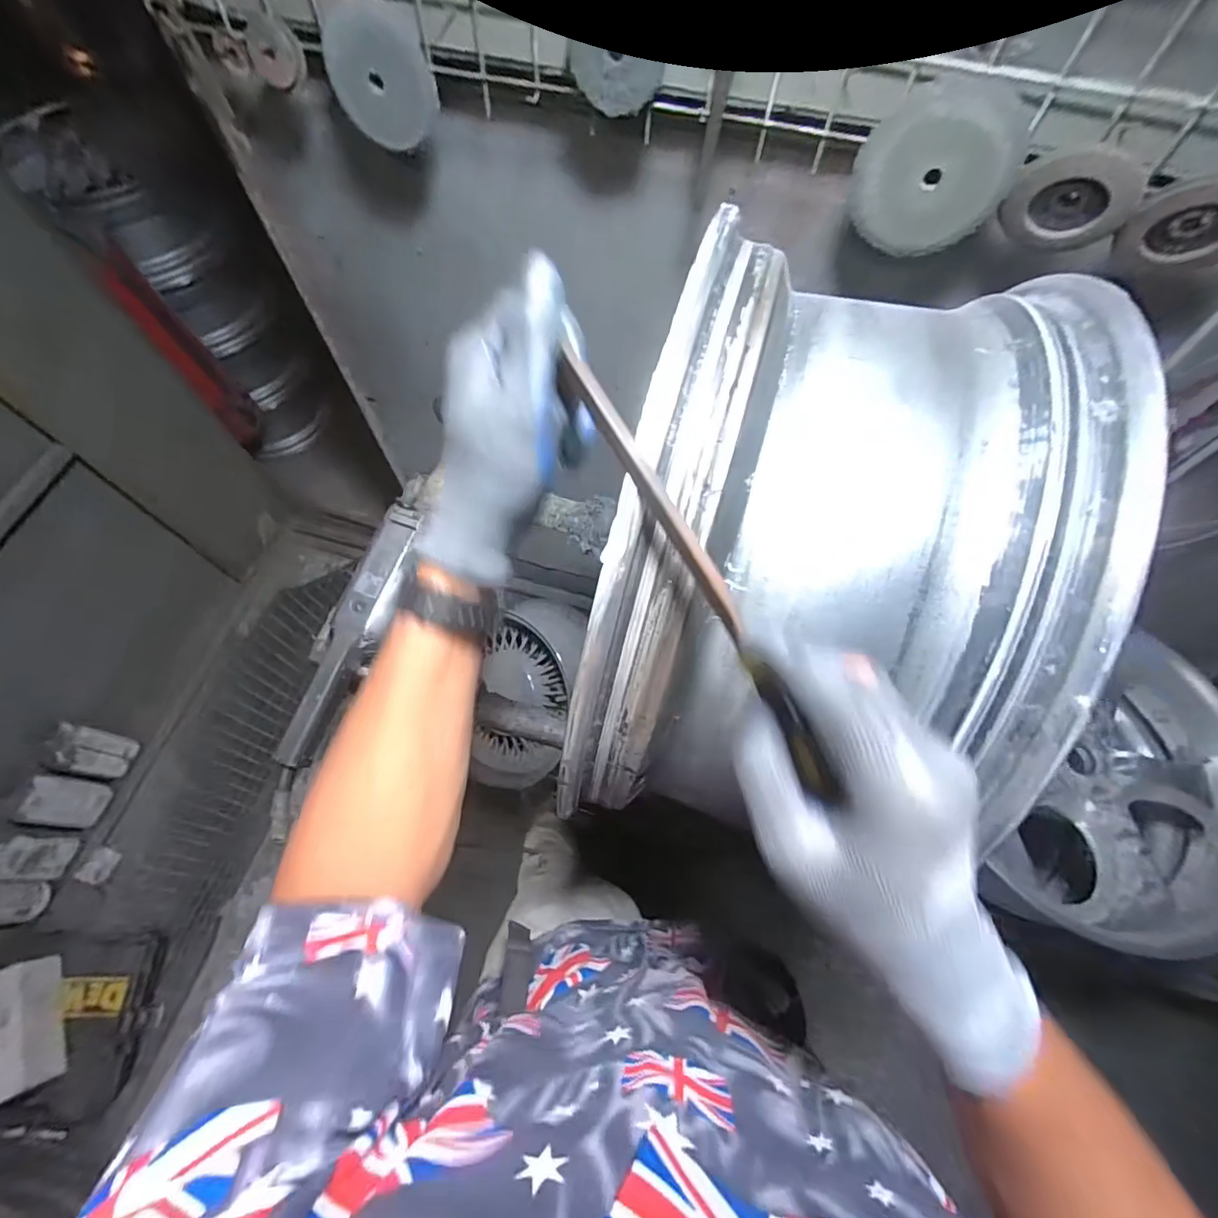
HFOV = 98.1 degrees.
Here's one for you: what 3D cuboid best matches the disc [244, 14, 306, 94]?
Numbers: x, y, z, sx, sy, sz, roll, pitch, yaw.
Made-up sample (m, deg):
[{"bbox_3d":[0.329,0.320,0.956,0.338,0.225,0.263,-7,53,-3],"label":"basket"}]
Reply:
[{"bbox_3d":[-0.332,-0.547,0.521,0.059,0.050,0.012,20,43,-9],"label":"disc"}]

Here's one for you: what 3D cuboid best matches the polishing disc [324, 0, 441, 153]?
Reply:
[{"bbox_3d":[-0.222,-0.521,0.516,0.105,0.103,0.016,23,49,-9],"label":"polishing disc"}]

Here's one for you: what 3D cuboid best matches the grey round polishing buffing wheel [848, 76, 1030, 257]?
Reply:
[{"bbox_3d":[0.284,-0.381,0.465,0.126,0.118,0.015,16,65,5],"label":"grey round polishing buffing wheel"}]

